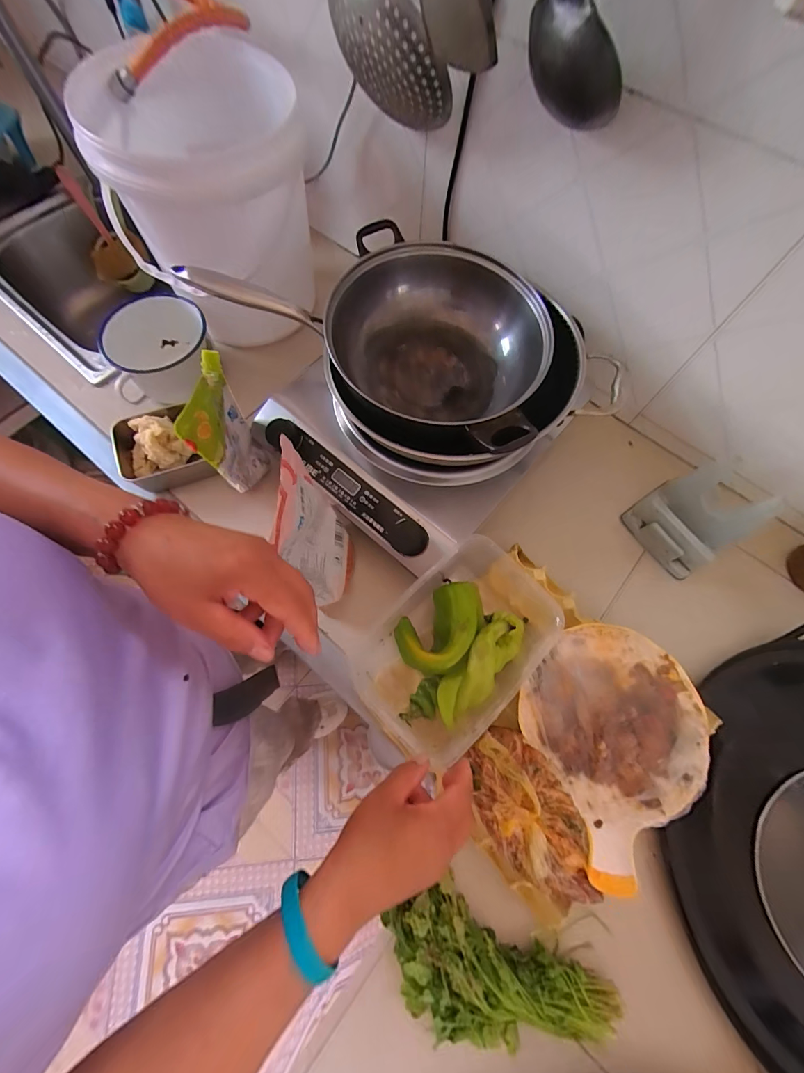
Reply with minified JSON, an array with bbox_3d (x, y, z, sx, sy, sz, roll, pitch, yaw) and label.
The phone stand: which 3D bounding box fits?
[{"bbox_3d":[0.392,-0.026,0.521,0.106,0.093,0.116,-33,73,-12],"label":"phone stand"}]

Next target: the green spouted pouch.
[{"bbox_3d":[-0.217,-0.126,0.490,0.025,0.180,0.110,7,70,1],"label":"green spouted pouch"}]

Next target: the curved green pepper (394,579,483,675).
[{"bbox_3d":[0.047,0.100,0.429,0.110,0.034,0.071,-37,74,-13],"label":"curved green pepper"}]

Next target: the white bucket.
[{"bbox_3d":[-0.260,-0.460,0.572,0.241,0.283,0.306,-17,71,-7],"label":"white bucket"}]

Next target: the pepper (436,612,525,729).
[{"bbox_3d":[0.086,0.136,0.414,0.043,0.034,0.138,41,74,13],"label":"pepper"}]

